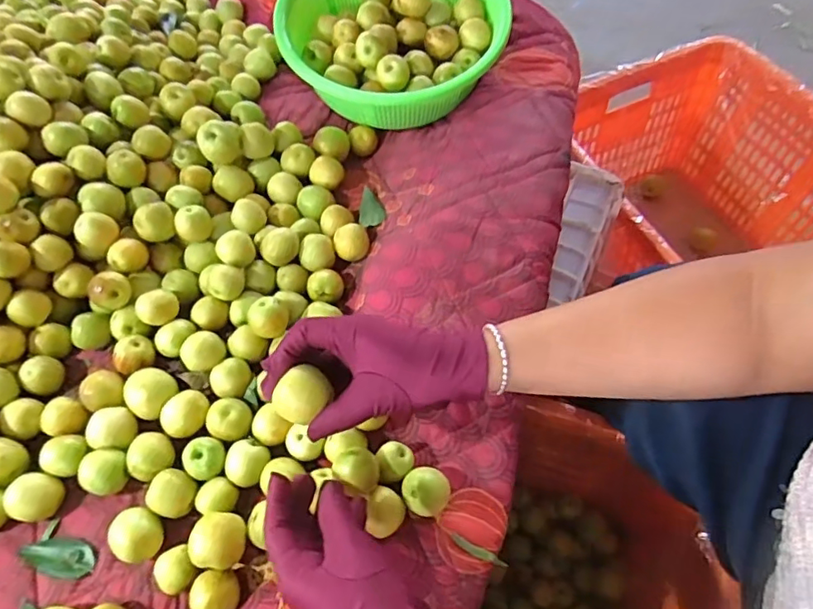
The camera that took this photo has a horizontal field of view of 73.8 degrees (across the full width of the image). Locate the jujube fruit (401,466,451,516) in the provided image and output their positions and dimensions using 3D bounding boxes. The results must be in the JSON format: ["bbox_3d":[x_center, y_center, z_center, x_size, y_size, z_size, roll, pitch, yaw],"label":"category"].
[{"bbox_3d":[0.016,0.151,0.434,0.037,0.030,0.036,-2,60,3],"label":"jujube fruit"}]

